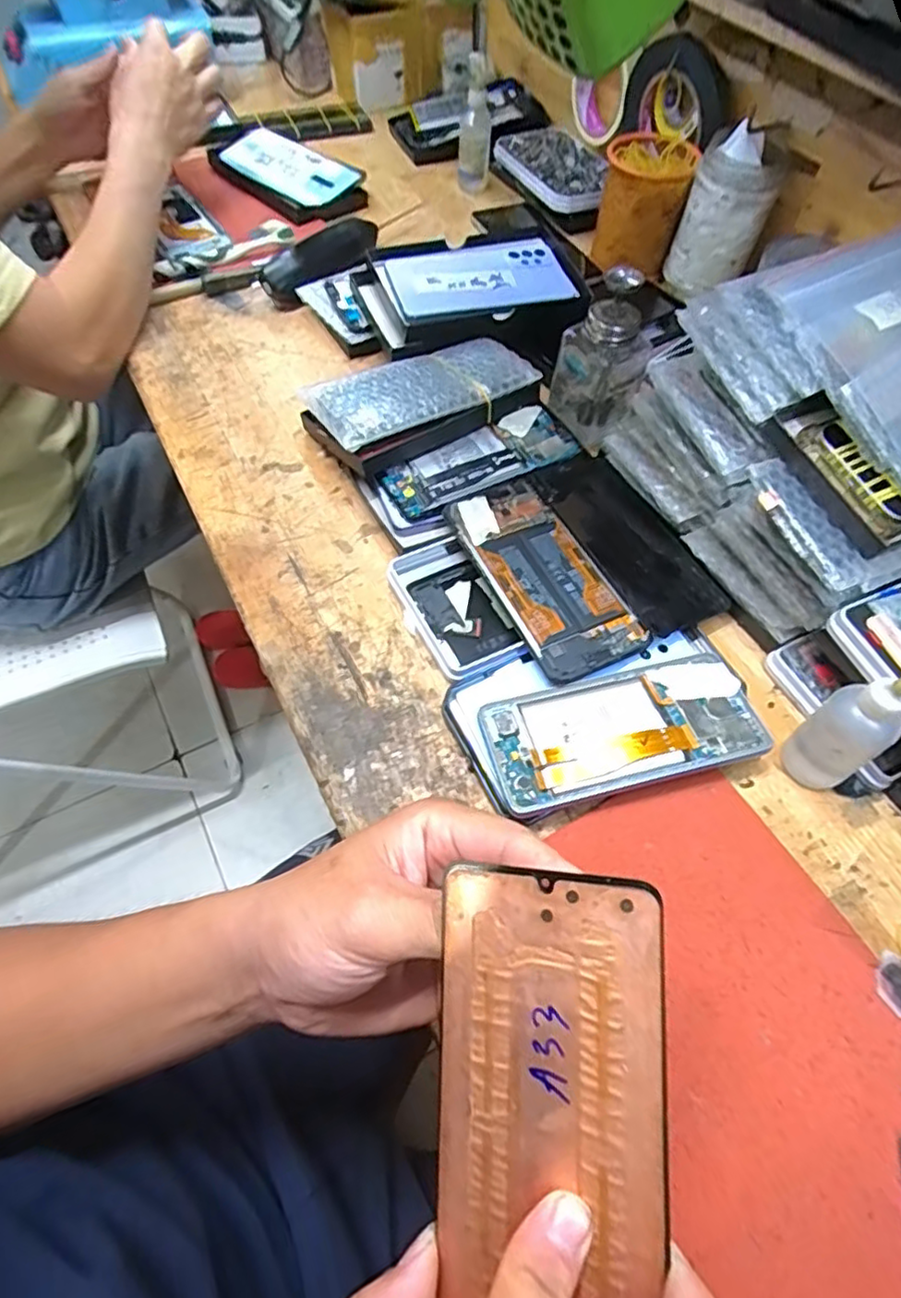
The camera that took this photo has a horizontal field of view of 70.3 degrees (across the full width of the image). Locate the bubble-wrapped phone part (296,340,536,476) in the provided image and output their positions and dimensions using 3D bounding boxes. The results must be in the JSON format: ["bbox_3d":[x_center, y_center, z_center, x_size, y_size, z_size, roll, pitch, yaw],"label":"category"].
[{"bbox_3d":[-0.020,-0.196,0.505,0.173,0.034,0.088,-26,63,-17],"label":"bubble-wrapped phone part"}]

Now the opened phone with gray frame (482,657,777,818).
[{"bbox_3d":[0.099,0.047,0.369,0.155,0.008,0.071,-11,53,-7],"label":"opened phone with gray frame"}]

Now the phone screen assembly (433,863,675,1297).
[{"bbox_3d":[0.029,0.146,0.190,0.069,0.004,0.152,0,83,22],"label":"phone screen assembly"}]

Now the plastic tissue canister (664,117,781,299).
[{"bbox_3d":[0.244,-0.387,0.577,0.058,0.113,0.066,-22,62,-15],"label":"plastic tissue canister"}]

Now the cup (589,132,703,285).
[{"bbox_3d":[0.185,-0.429,0.623,0.079,0.089,0.080,13,59,6],"label":"cup"}]

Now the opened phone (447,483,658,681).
[{"bbox_3d":[0.061,-0.052,0.431,0.073,0.012,0.159,-23,62,-15],"label":"opened phone"}]

